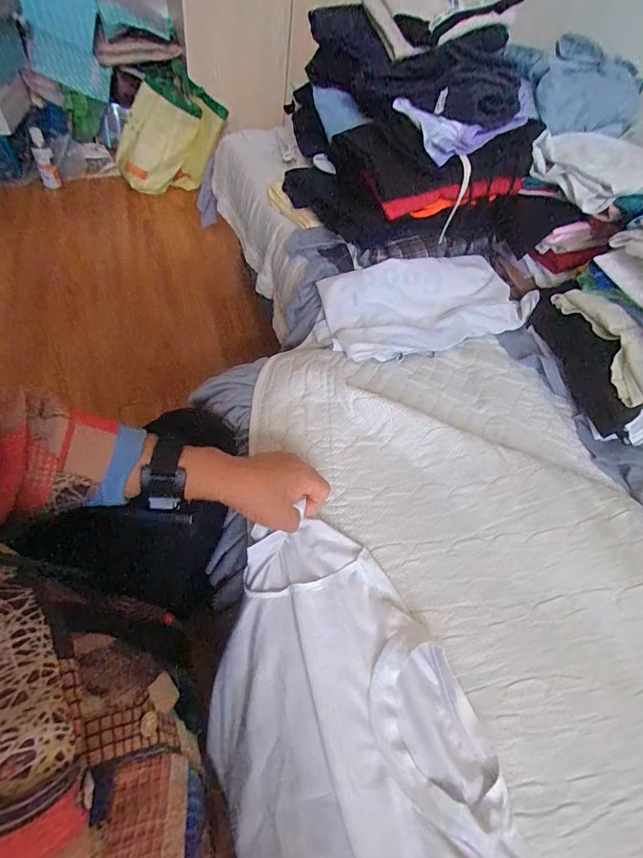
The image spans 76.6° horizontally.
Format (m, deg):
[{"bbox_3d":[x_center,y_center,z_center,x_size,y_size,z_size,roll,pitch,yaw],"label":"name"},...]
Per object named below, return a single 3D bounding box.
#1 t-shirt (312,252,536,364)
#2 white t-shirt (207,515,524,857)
[{"bbox_3d":[0.159,-0.202,0.646,0.315,0.047,0.177,-9,56,-17],"label":"t-shirt"},{"bbox_3d":[0.033,0.300,0.335,0.213,0.083,0.427,-21,61,-16],"label":"white t-shirt"}]

